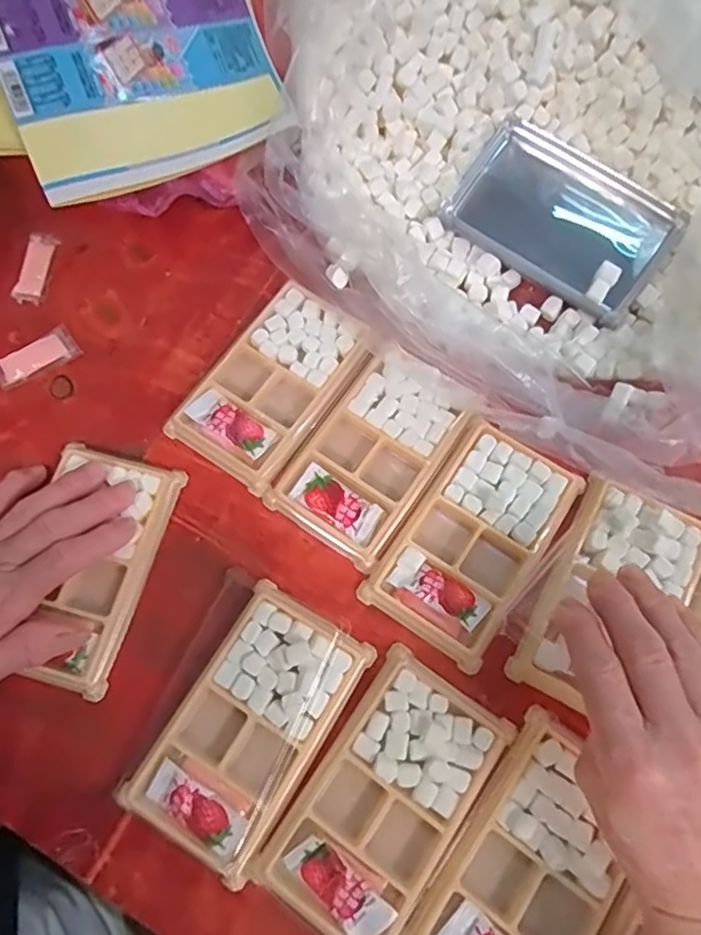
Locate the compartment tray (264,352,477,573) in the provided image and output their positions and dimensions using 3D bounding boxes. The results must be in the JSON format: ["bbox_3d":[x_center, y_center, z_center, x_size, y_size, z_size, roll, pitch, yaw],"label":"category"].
[{"bbox_3d":[0.015,-0.010,0.386,0.079,0.013,0.128,34,74,12],"label":"compartment tray"}]

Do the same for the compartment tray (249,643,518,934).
[{"bbox_3d":[0.019,0.175,0.322,0.078,0.013,0.138,34,74,12],"label":"compartment tray"}]

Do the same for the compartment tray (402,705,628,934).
[{"bbox_3d":[0.094,0.207,0.311,0.079,0.010,0.135,34,74,12],"label":"compartment tray"}]

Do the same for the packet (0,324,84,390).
[{"bbox_3d":[-0.214,-0.074,0.416,0.056,0.006,0.024,-31,73,-10],"label":"packet"}]

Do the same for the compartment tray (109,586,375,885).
[{"bbox_3d":[-0.055,0.141,0.336,0.077,0.014,0.133,30,73,11],"label":"compartment tray"}]

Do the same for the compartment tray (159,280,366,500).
[{"bbox_3d":[-0.049,-0.054,0.404,0.080,0.013,0.130,33,74,12],"label":"compartment tray"}]

